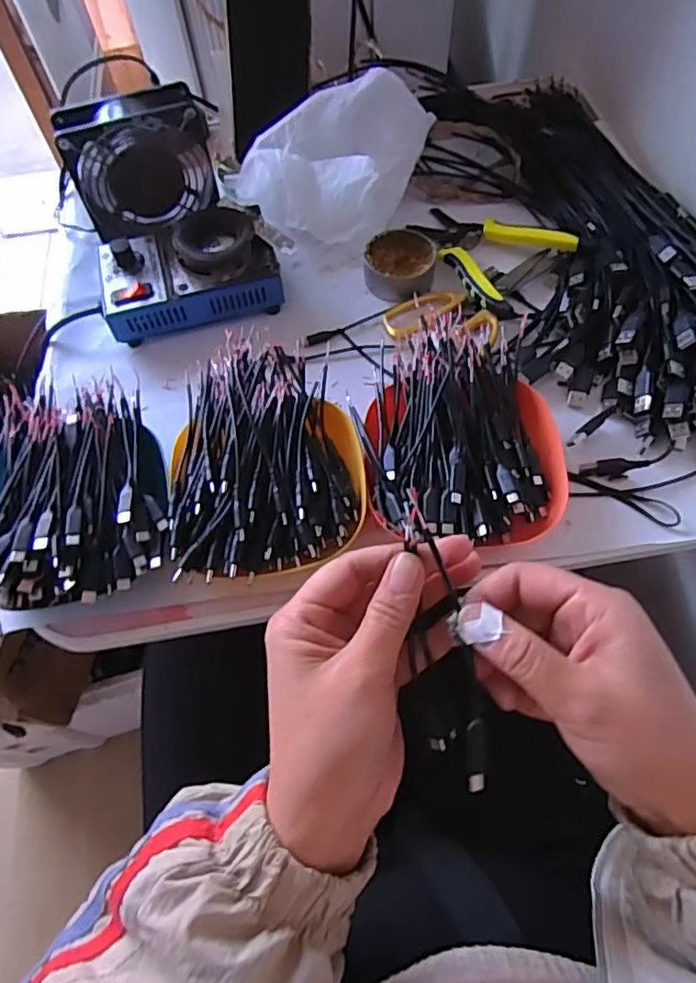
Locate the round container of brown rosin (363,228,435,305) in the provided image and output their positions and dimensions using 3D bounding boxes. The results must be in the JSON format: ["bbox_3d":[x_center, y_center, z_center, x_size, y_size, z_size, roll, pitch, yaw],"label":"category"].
[{"bbox_3d":[0.047,-0.207,0.535,0.062,0.023,0.065,-1,62,2],"label":"round container of brown rosin"}]

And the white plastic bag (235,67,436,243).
[{"bbox_3d":[-0.018,-0.314,0.554,0.145,0.093,0.129,31,68,17],"label":"white plastic bag"}]

